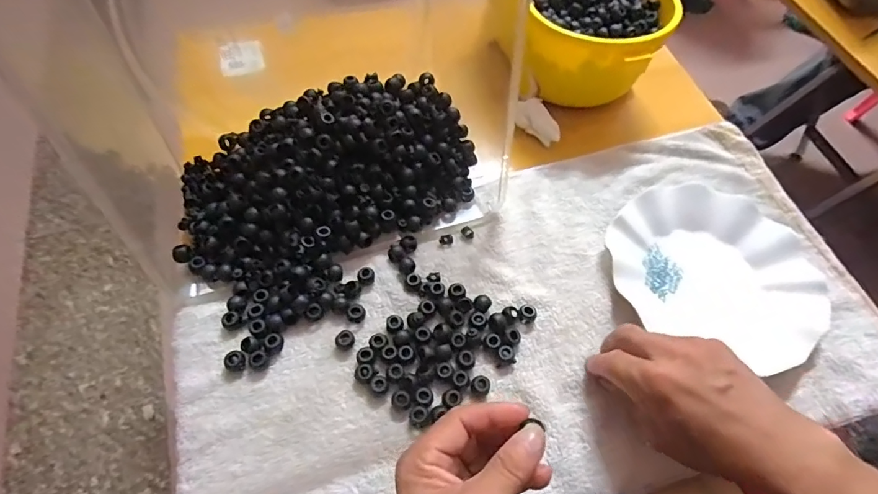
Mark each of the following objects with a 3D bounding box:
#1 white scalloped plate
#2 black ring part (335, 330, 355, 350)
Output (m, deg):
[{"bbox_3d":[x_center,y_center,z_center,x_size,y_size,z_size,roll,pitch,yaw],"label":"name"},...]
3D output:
[{"bbox_3d":[0.255,0.021,0.434,0.165,0.022,0.190,-39,68,-24],"label":"white scalloped plate"},{"bbox_3d":[-0.076,0.076,0.388,0.014,0.009,0.014,2,58,-3],"label":"black ring part"}]

